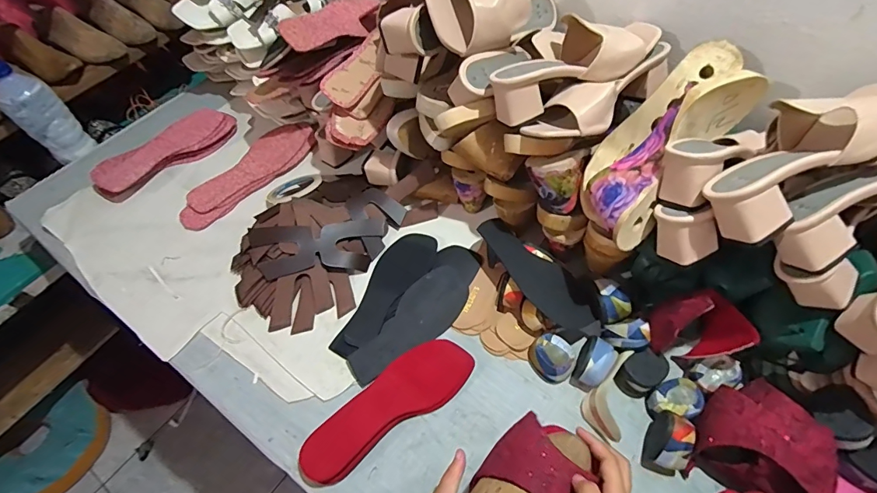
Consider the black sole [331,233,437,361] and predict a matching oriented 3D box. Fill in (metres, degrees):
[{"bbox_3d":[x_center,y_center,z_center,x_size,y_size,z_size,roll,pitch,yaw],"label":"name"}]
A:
[{"bbox_3d":[-0.076,0.067,0.655,0.077,0.011,0.224,20,60,16],"label":"black sole"}]

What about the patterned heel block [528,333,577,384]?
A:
[{"bbox_3d":[0.153,0.150,0.589,0.049,0.035,0.057,-31,60,-17],"label":"patterned heel block"}]

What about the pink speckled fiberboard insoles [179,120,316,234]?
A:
[{"bbox_3d":[-0.348,-0.138,0.799,0.087,0.019,0.280,32,64,22],"label":"pink speckled fiberboard insoles"}]

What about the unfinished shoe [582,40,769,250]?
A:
[{"bbox_3d":[0.263,-0.123,0.523,0.121,0.087,0.265,36,87,24],"label":"unfinished shoe"}]

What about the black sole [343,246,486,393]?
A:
[{"bbox_3d":[-0.021,0.095,0.634,0.079,0.014,0.254,30,63,21],"label":"black sole"}]

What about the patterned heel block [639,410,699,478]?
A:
[{"bbox_3d":[0.272,0.232,0.512,0.039,0.057,0.060,20,60,16],"label":"patterned heel block"}]

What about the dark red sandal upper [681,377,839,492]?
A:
[{"bbox_3d":[0.367,0.221,0.491,0.127,0.081,0.131,26,62,19],"label":"dark red sandal upper"}]

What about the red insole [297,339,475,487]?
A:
[{"bbox_3d":[-0.062,0.206,0.557,0.238,0.038,0.079,-38,62,-20],"label":"red insole"}]

